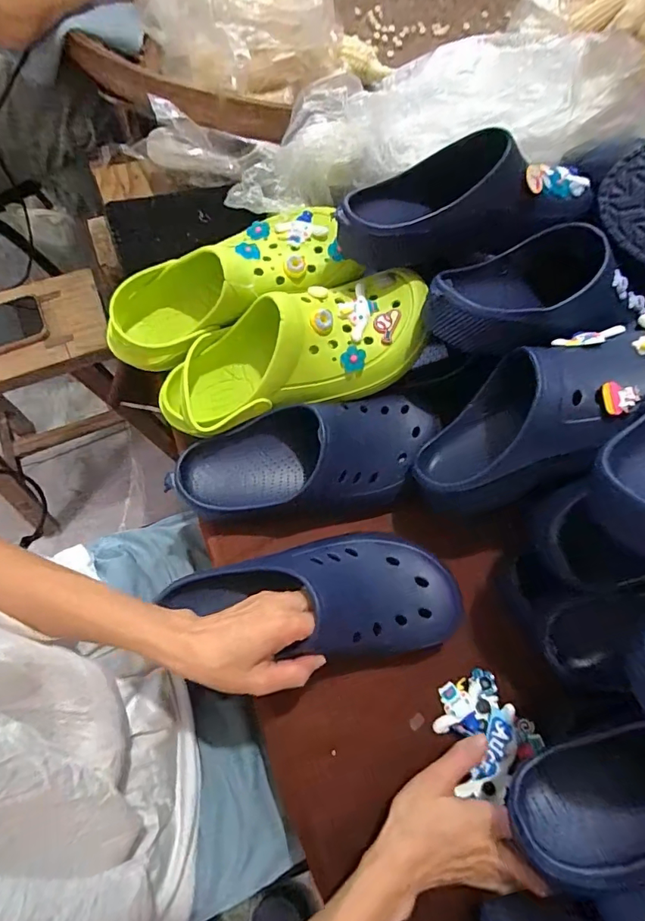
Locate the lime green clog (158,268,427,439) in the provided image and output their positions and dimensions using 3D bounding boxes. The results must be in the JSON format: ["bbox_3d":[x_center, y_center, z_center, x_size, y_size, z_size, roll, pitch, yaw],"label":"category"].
[{"bbox_3d":[-0.035,-0.111,0.466,0.287,0.090,0.116,-17,70,11],"label":"lime green clog"}]

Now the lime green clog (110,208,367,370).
[{"bbox_3d":[-0.106,-0.189,0.492,0.271,0.088,0.121,-18,70,13],"label":"lime green clog"}]

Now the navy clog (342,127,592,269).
[{"bbox_3d":[0.137,-0.242,0.441,0.244,0.094,0.090,-5,70,-4],"label":"navy clog"}]

